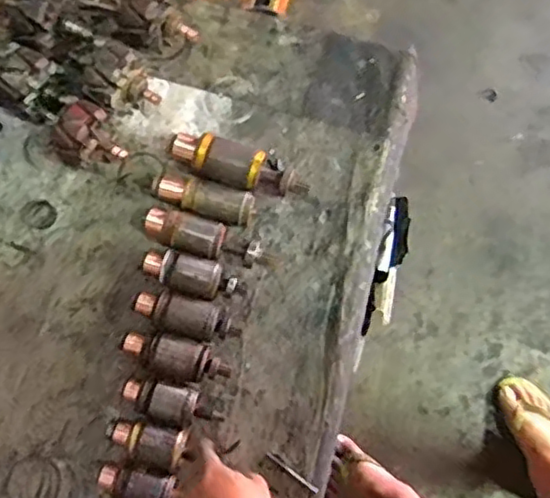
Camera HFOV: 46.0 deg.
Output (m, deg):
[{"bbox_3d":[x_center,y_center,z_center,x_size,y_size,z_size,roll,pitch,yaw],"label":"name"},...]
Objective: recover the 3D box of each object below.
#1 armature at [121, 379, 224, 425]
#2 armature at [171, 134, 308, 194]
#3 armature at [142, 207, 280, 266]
[{"bbox_3d":[-0.132,0.198,0.834,0.133,0.041,0.048,13,78,2],"label":"armature"},{"bbox_3d":[-0.049,-0.118,0.900,0.199,0.052,0.070,21,78,4],"label":"armature"},{"bbox_3d":[-0.086,-0.013,0.877,0.181,0.048,0.048,18,78,3],"label":"armature"}]

